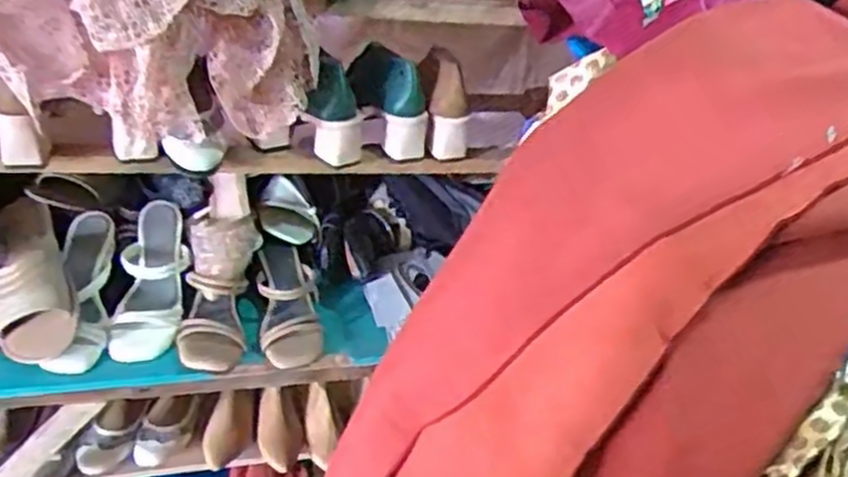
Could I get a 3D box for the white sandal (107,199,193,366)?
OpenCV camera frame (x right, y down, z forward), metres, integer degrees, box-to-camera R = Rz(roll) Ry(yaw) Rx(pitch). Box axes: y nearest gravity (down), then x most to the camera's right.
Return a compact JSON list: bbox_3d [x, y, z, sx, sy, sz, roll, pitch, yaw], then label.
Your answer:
[{"bbox_3d":[-0.369,0.059,1.055,0.095,0.060,0.229,3,60,-6],"label":"white sandal"}]

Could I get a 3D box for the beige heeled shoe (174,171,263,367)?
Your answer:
[{"bbox_3d":[-0.284,0.046,1.061,0.093,0.072,0.277,3,68,-6],"label":"beige heeled shoe"}]

